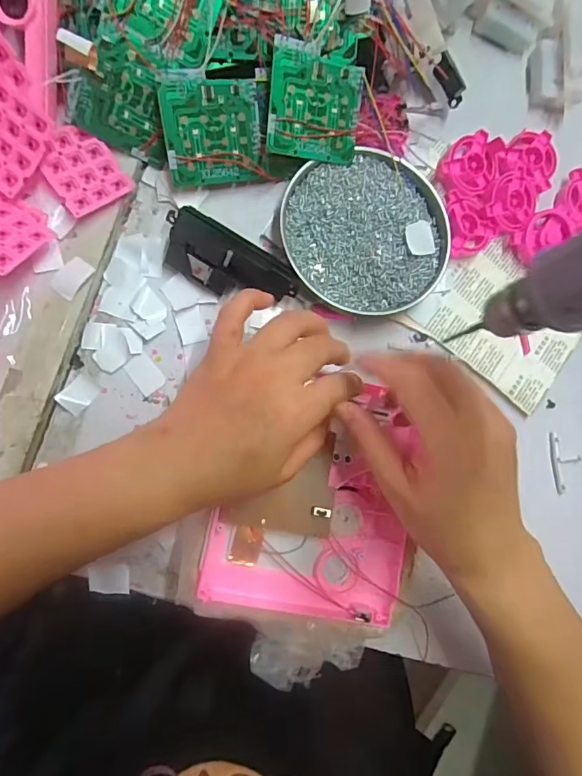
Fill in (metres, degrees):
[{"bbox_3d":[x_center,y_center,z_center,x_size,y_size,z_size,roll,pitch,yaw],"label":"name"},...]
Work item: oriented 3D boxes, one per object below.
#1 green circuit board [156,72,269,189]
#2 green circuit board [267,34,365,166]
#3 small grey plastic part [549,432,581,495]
[{"bbox_3d":[-0.056,-0.190,0.344,0.071,0.004,0.071,-14,118,-19],"label":"green circuit board"},{"bbox_3d":[0.019,-0.213,0.349,0.070,0.004,0.073,-1,110,-21],"label":"green circuit board"},{"bbox_3d":[0.234,0.064,0.394,0.025,0.008,0.051,0,84,-9],"label":"small grey plastic part"}]

